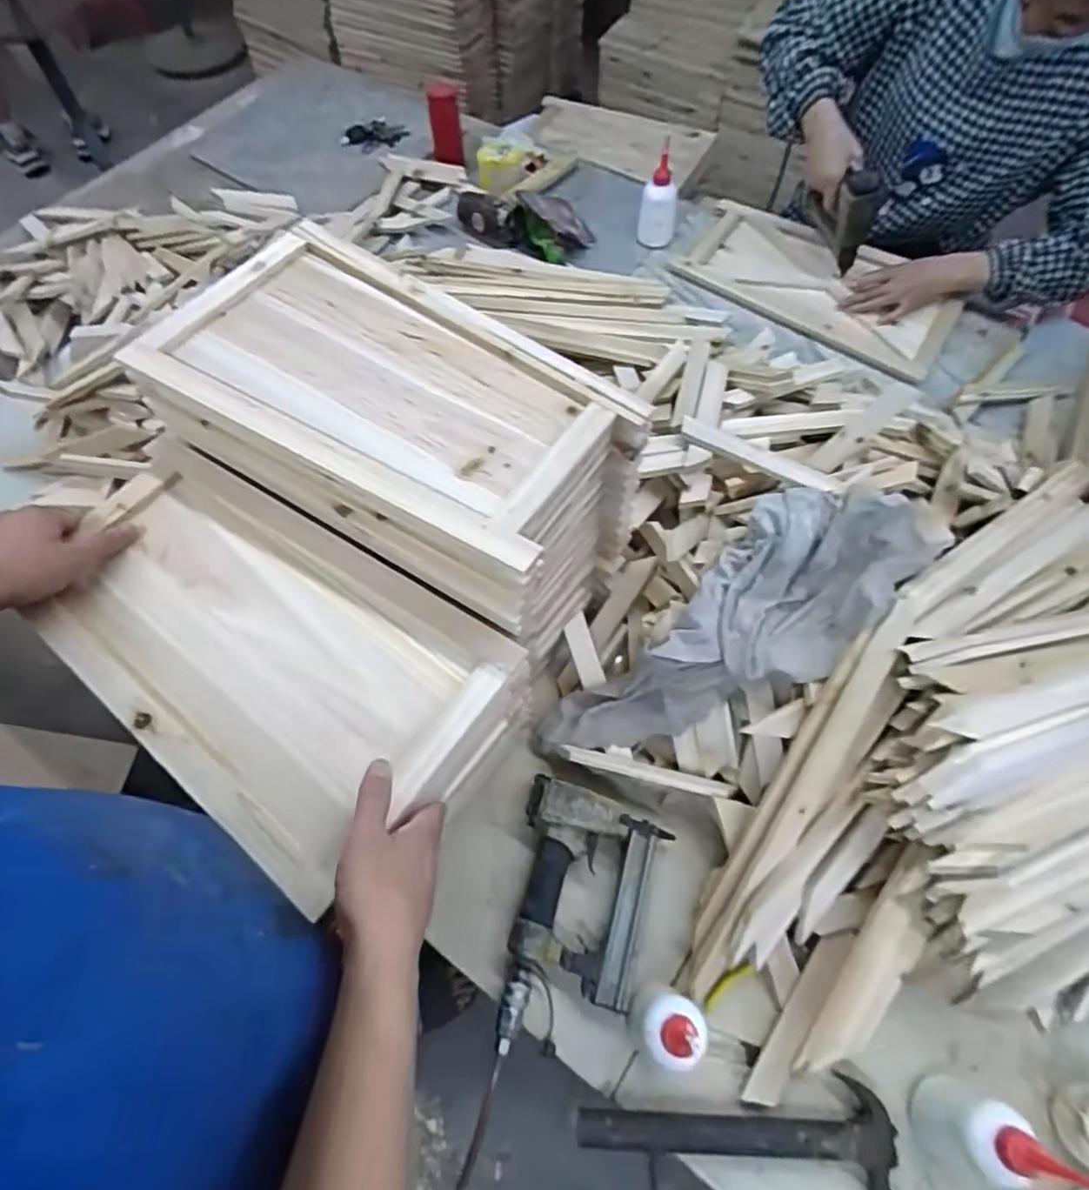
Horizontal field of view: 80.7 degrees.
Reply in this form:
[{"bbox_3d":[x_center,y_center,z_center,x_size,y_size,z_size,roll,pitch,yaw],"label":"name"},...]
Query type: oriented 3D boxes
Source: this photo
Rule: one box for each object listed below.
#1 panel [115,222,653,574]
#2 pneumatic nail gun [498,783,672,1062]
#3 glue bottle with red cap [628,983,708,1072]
[{"bbox_3d":[-0.159,-0.210,0.602,0.460,0.022,0.234,30,68,15],"label":"panel"},{"bbox_3d":[0.027,0.317,0.637,0.150,0.038,0.245,18,65,10],"label":"pneumatic nail gun"},{"bbox_3d":[0.106,0.376,0.560,0.053,0.123,0.053,-1,63,1],"label":"glue bottle with red cap"}]

